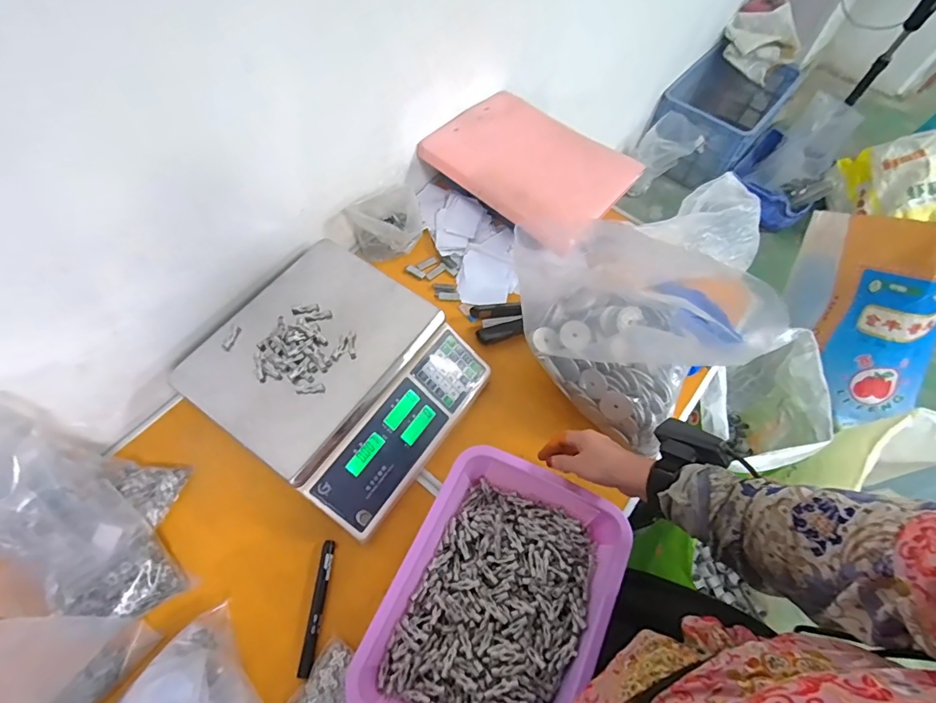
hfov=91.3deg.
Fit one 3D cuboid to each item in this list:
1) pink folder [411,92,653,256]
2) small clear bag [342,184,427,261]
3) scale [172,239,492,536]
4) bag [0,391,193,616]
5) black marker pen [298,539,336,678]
[{"bbox_3d":[0.110,-0.327,0.783,0.317,0.034,0.254,35,65,8],"label":"pink folder"},{"bbox_3d":[-0.132,-0.208,0.743,0.122,0.104,0.083,-11,63,-7],"label":"small clear bag"},{"bbox_3d":[-0.168,0.032,0.621,0.301,0.115,0.281,33,66,15],"label":"scale"},{"bbox_3d":[-0.432,0.175,0.487,0.215,0.210,0.169,26,65,12],"label":"bag"},{"bbox_3d":[-0.177,0.300,0.542,0.017,0.014,0.140,3,62,0],"label":"black marker pen"}]

